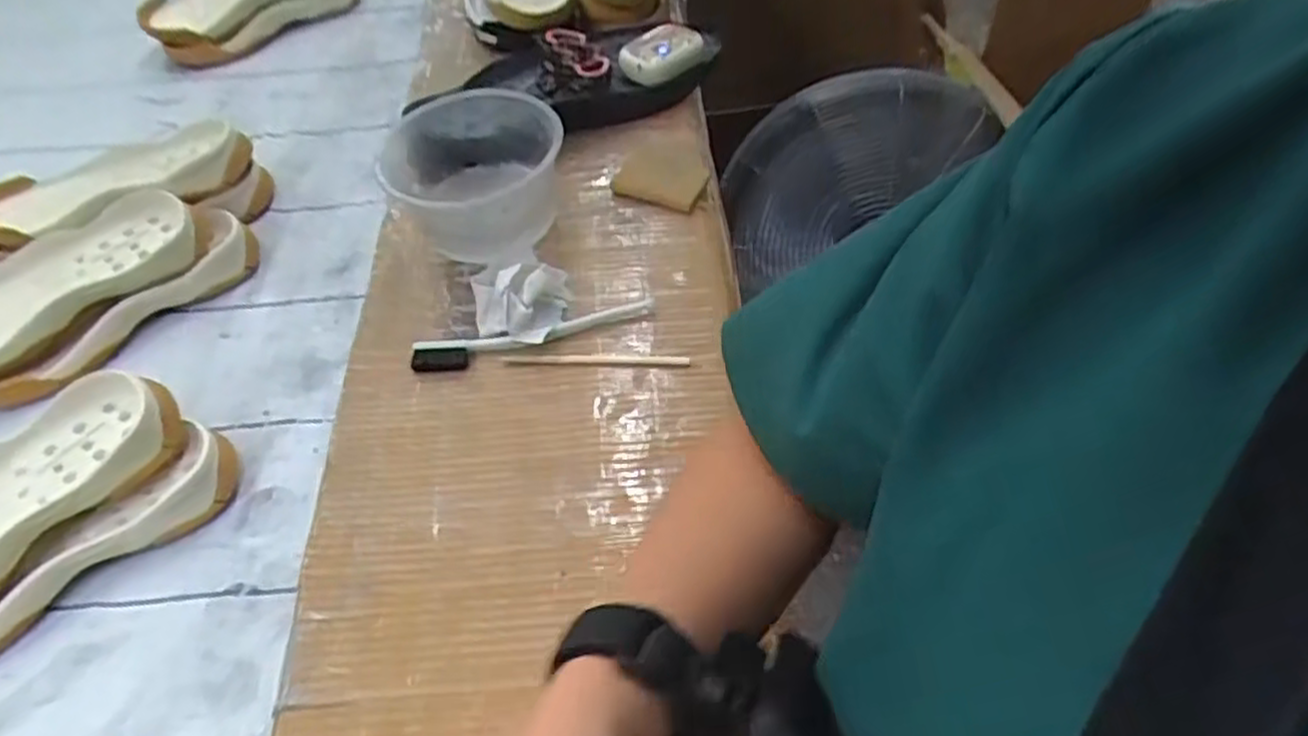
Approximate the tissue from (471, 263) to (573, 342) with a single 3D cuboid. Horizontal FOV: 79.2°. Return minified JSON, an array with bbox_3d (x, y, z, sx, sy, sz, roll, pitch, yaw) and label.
[{"bbox_3d":[-0.098,-0.051,0.553,0.065,0.036,0.058,11,52,12],"label":"tissue"}]

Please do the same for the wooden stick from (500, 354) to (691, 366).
[{"bbox_3d":[-0.040,-0.006,0.536,0.127,0.004,0.009,0,51,3],"label":"wooden stick"}]

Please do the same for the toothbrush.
[{"bbox_3d":[-0.082,-0.023,0.545,0.167,0.010,0.027,-12,51,-7],"label":"toothbrush"}]

